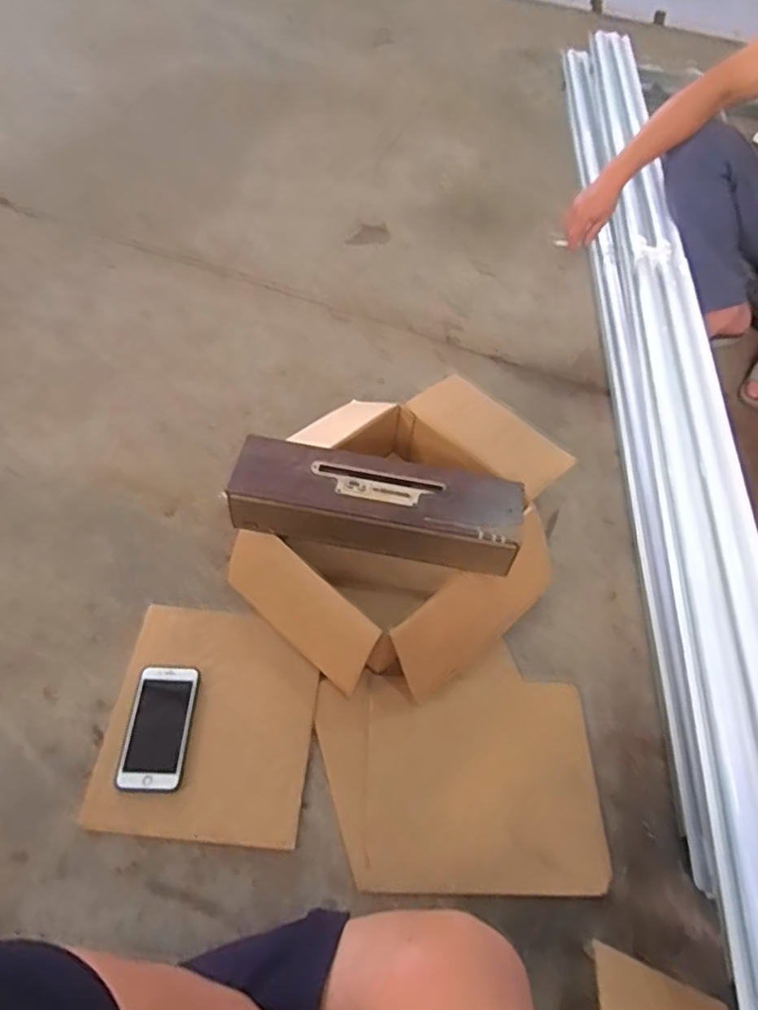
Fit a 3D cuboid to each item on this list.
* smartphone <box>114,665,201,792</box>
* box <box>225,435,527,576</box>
[{"bbox_3d":[-0.282,0.283,0.808,0.080,0.016,0.155,4,53,-2],"label":"smartphone"},{"bbox_3d":[-0.004,0.002,0.823,0.372,0.074,0.114,12,53,4],"label":"box"}]

